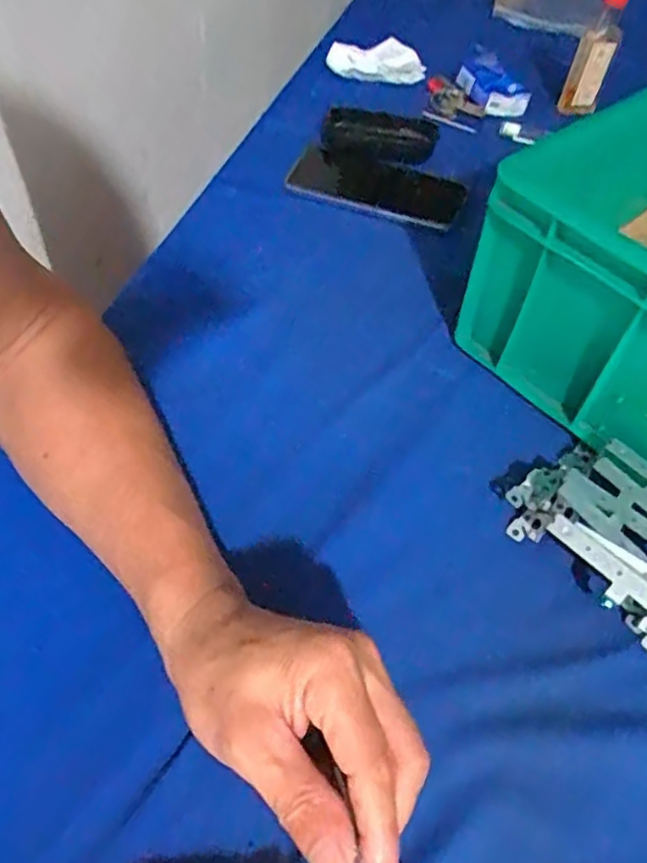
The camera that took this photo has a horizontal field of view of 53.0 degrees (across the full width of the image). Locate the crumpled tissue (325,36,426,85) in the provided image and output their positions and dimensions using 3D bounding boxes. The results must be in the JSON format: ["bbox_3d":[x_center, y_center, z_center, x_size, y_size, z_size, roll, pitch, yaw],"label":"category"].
[{"bbox_3d":[0.057,-0.403,0.705,0.107,0.030,0.053,8,52,1],"label":"crumpled tissue"}]

